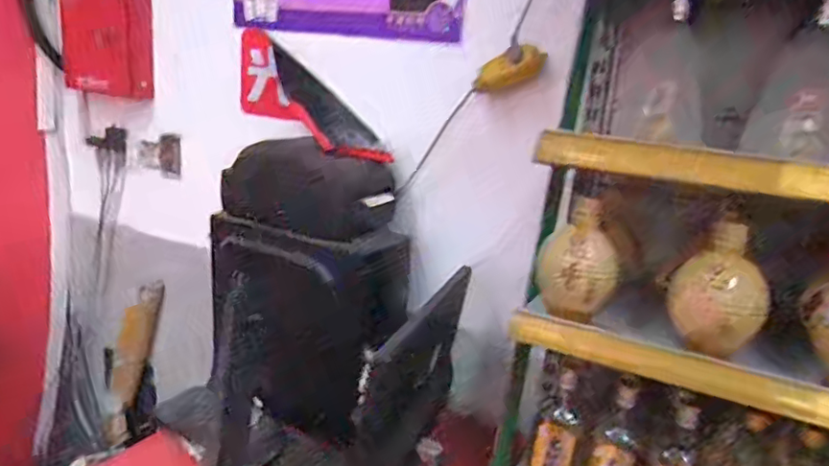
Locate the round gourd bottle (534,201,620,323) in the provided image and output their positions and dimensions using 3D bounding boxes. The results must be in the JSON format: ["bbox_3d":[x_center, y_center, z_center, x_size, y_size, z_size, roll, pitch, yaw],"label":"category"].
[{"bbox_3d":[0.231,0.044,0.808,0.109,0.141,0.105,10,16,17],"label":"round gourd bottle"}]

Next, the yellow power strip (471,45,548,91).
[{"bbox_3d":[0.170,-0.294,1.070,0.131,0.058,0.034,-18,7,21],"label":"yellow power strip"}]

